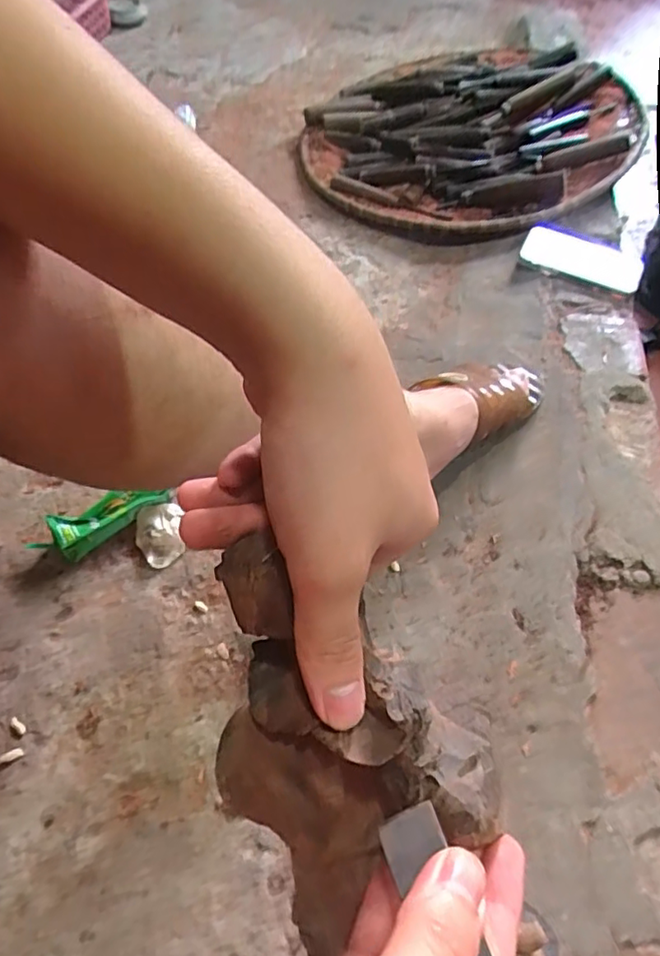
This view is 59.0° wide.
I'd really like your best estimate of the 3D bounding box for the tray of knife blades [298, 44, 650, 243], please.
[{"bbox_3d":[0.197,-0.507,0.858,0.470,0.096,0.412,2,59,1],"label":"tray of knife blades"}]

